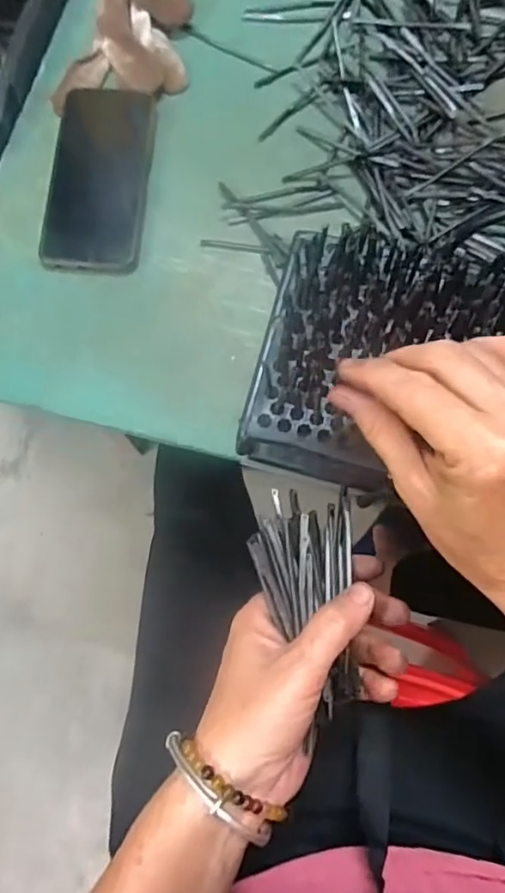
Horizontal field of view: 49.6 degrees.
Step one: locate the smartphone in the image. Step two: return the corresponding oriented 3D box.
[{"bbox_3d":[-0.124,-0.216,0.442,0.076,0.009,0.163,3,77,1],"label":"smartphone"}]

